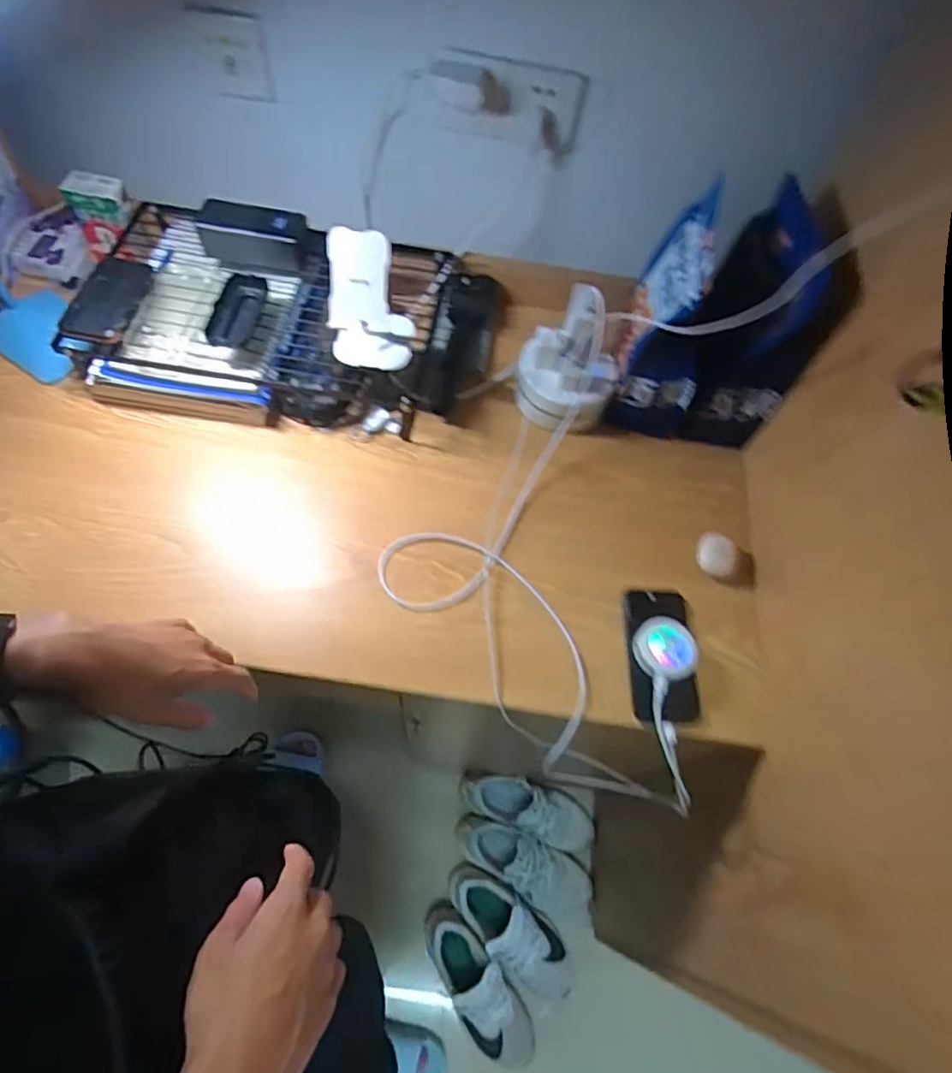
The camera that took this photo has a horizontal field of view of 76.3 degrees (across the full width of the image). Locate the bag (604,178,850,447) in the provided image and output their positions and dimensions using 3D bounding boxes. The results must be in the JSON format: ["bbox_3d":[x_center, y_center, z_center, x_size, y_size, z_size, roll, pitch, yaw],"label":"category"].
[{"bbox_3d":[0.323,-0.250,0.715,0.121,0.230,0.188,16,64,4],"label":"bag"}]

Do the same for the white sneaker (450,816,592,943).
[{"bbox_3d":[0.107,0.626,1.136,0.307,0.095,0.114,36,67,0],"label":"white sneaker"}]

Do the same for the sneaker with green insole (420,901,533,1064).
[{"bbox_3d":[0.006,0.774,1.036,0.100,0.092,0.262,-33,70,-19],"label":"sneaker with green insole"}]

